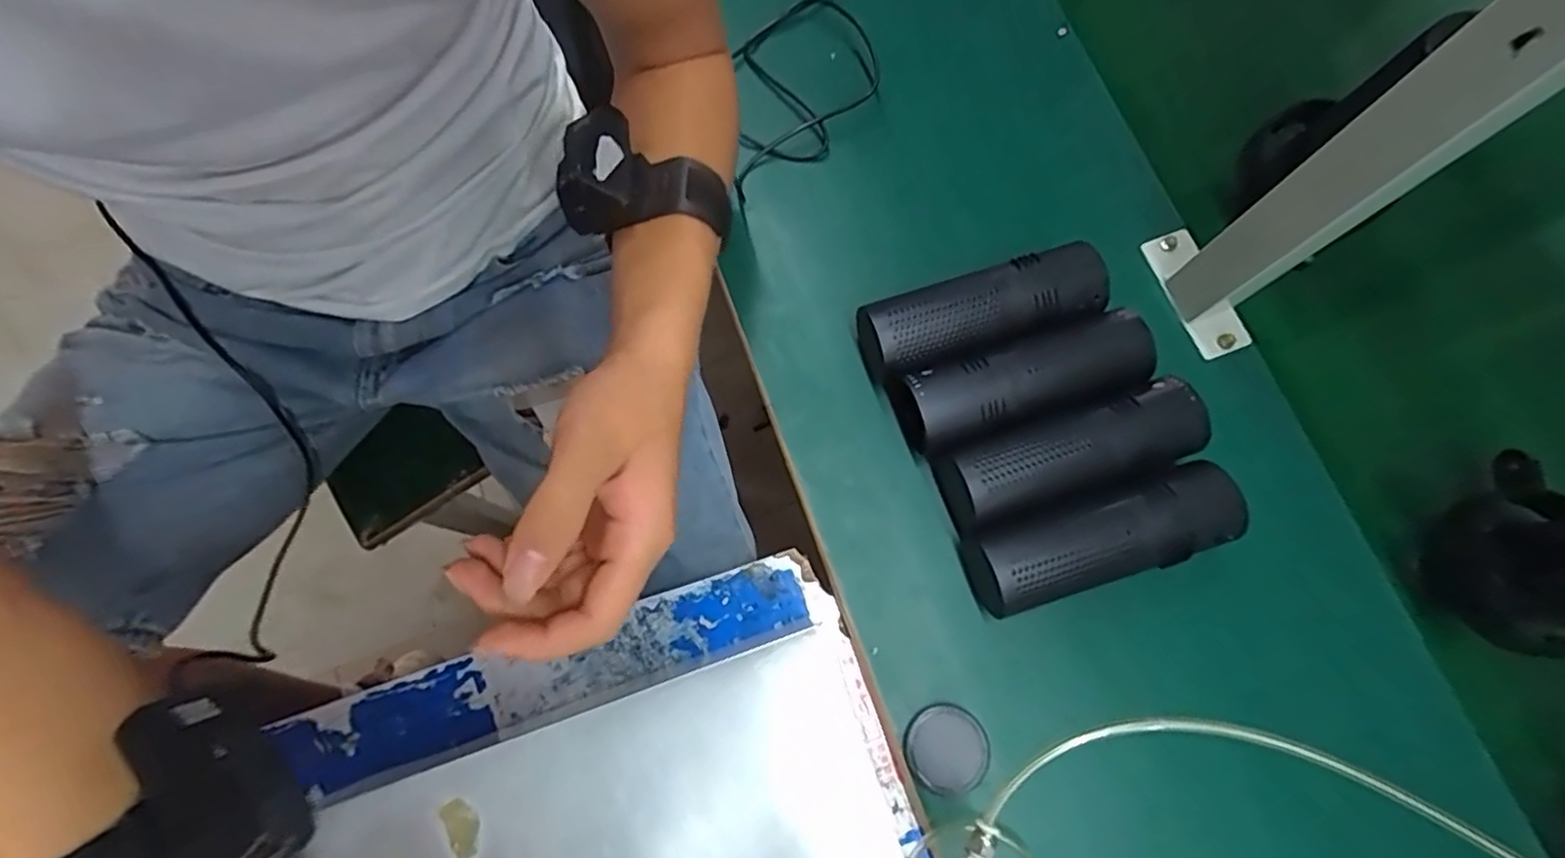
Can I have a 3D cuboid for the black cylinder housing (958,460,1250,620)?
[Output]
[{"bbox_3d":[0.202,0.071,0.436,0.168,0.053,0.057,-17,77,-3],"label":"black cylinder housing"}]

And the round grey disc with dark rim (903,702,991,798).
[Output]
[{"bbox_3d":[0.103,0.200,0.420,0.050,0.010,0.050,0,76,1],"label":"round grey disc with dark rim"}]

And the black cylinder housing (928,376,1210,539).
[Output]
[{"bbox_3d":[0.184,0.016,0.440,0.168,0.050,0.055,-18,77,-3],"label":"black cylinder housing"}]

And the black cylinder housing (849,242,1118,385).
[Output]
[{"bbox_3d":[0.137,-0.075,0.462,0.158,0.055,0.057,-18,77,-3],"label":"black cylinder housing"}]

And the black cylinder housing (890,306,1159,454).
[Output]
[{"bbox_3d":[0.164,-0.029,0.455,0.165,0.055,0.059,-15,76,-3],"label":"black cylinder housing"}]

